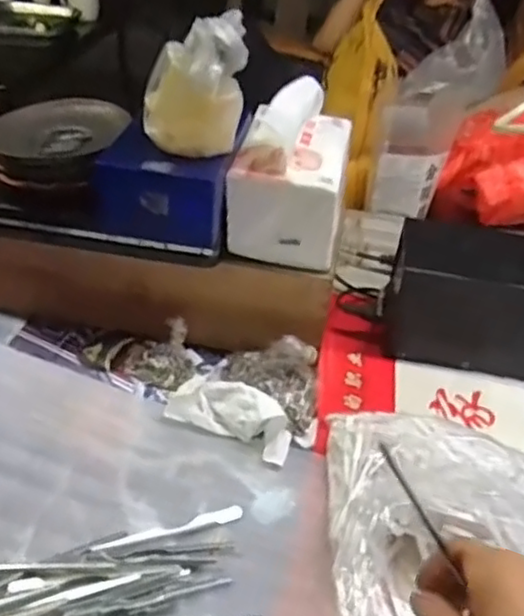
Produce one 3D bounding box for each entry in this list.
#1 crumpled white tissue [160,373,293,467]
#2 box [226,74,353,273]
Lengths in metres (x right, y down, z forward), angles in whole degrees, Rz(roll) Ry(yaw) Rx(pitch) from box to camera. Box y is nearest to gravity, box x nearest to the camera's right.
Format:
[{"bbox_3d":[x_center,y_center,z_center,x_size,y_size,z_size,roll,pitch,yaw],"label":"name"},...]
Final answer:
[{"bbox_3d":[-0.022,0.083,0.518,0.095,0.034,0.045,16,39,13],"label":"crumpled white tissue"},{"bbox_3d":[0.026,-0.119,0.557,0.089,0.114,0.120,8,37,3],"label":"box"}]

